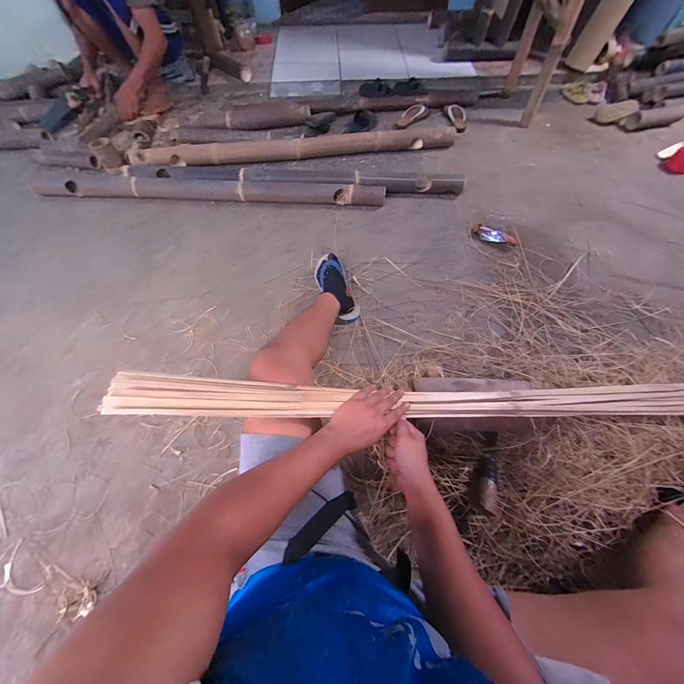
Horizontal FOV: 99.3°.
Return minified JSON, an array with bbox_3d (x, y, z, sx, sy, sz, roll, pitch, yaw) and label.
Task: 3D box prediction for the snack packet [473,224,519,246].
[{"bbox_3d":[0.626,-0.435,1.186,0.180,0.030,0.063,34,68,14],"label":"snack packet"}]

